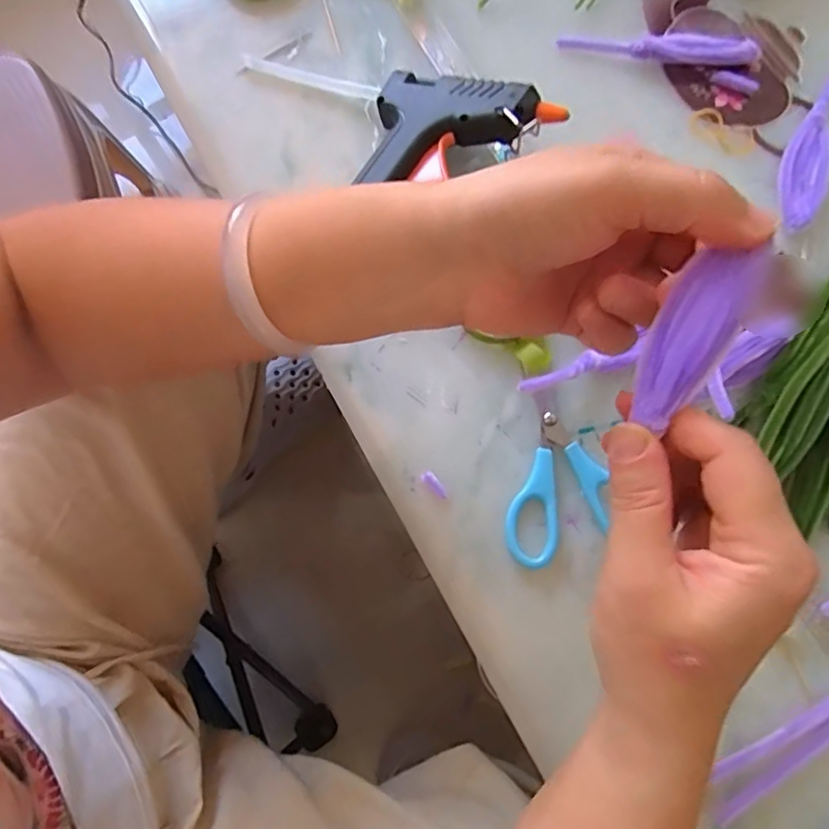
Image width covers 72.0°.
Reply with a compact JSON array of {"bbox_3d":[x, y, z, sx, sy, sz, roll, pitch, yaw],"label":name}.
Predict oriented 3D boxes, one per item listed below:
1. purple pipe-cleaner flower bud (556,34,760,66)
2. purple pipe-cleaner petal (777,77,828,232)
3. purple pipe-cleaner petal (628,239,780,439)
[{"bbox_3d":[0.162,-0.242,0.377,0.128,0.013,0.014,4,78,0],"label":"purple pipe-cleaner flower bud"},{"bbox_3d":[0.252,-0.172,0.365,0.025,0.013,0.121,19,78,3],"label":"purple pipe-cleaner petal"},{"bbox_3d":[0.094,-0.027,0.194,0.024,0.006,0.067,28,104,5],"label":"purple pipe-cleaner petal"}]

